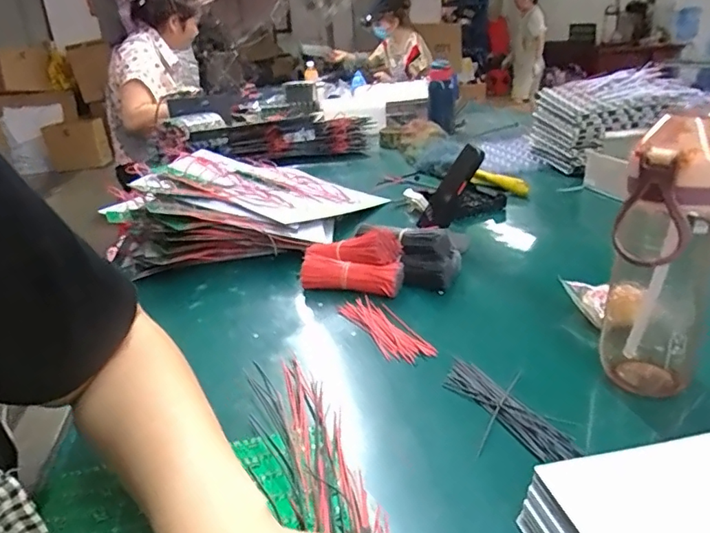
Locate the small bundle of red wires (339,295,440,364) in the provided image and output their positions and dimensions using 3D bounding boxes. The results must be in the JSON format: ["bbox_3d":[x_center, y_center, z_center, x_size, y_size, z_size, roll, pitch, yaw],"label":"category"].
[{"bbox_3d":[0.030,0.062,0.546,0.046,0.010,0.134,-14,24,-22],"label":"small bundle of red wires"}]

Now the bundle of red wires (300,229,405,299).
[{"bbox_3d":[-0.005,-0.006,0.645,0.129,0.063,0.068,3,24,19],"label":"bundle of red wires"}]

